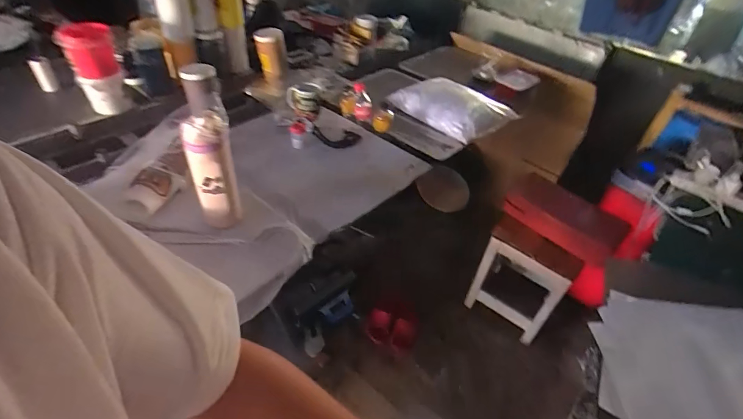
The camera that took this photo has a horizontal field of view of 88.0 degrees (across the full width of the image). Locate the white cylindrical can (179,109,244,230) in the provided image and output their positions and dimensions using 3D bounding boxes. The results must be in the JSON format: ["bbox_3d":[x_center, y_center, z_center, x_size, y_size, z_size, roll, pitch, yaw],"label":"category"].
[{"bbox_3d":[-0.325,-0.059,0.799,0.083,0.280,0.071,-13,46,-21],"label":"white cylindrical can"}]

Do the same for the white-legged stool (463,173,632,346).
[{"bbox_3d":[0.639,0.202,1.504,0.373,0.473,0.382,-31,54,-34],"label":"white-legged stool"}]

